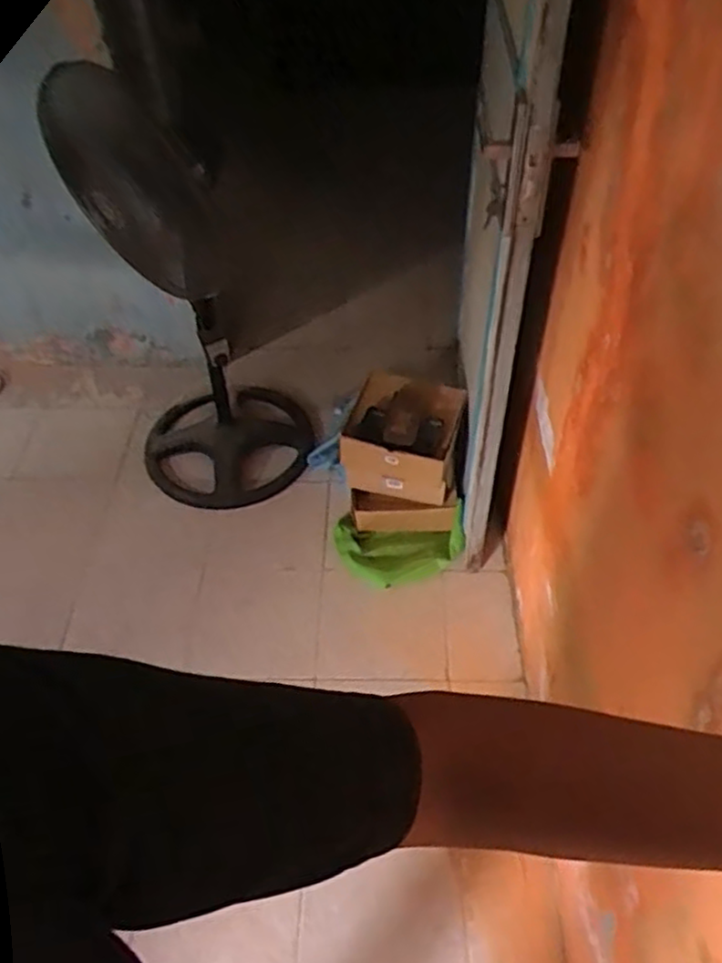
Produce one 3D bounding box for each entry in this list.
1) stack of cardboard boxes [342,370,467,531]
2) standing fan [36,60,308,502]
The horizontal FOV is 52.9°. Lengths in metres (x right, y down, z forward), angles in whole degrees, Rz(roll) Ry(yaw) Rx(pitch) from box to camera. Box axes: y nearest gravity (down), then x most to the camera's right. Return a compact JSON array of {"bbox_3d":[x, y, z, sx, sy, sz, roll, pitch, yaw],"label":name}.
[{"bbox_3d":[0.099,-0.066,1.786,0.283,0.269,0.262,4,48,4],"label":"stack of cardboard boxes"},{"bbox_3d":[-0.373,-0.435,1.687,0.444,1.074,0.416,-16,49,-14],"label":"standing fan"}]

